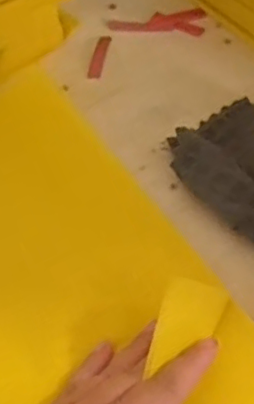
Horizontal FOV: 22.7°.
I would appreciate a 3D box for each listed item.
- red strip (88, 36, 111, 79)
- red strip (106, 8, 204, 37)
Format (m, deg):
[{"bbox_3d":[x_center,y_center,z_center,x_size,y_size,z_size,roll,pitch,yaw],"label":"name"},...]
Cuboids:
[{"bbox_3d":[-0.022,-0.116,0.502,0.010,0.004,0.049,8,57,8],"label":"red strip"},{"bbox_3d":[0.024,-0.149,0.521,0.077,0.008,0.027,7,57,7],"label":"red strip"}]

